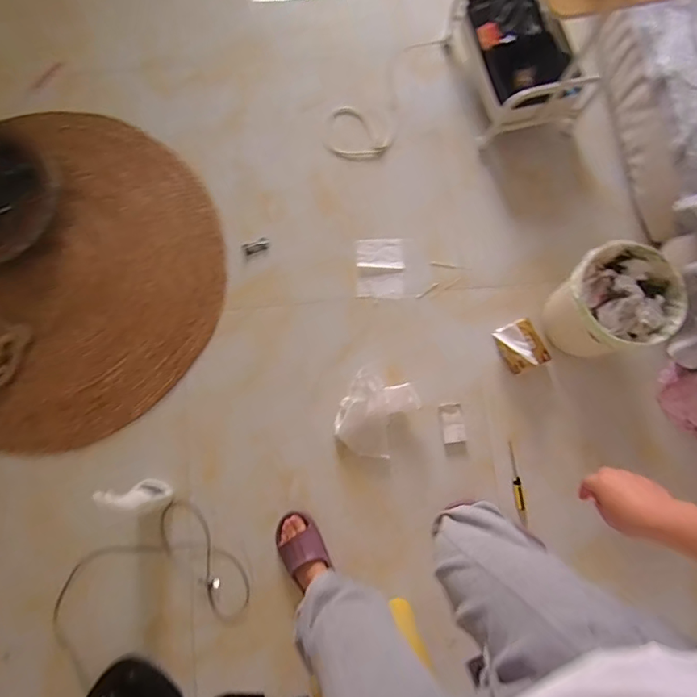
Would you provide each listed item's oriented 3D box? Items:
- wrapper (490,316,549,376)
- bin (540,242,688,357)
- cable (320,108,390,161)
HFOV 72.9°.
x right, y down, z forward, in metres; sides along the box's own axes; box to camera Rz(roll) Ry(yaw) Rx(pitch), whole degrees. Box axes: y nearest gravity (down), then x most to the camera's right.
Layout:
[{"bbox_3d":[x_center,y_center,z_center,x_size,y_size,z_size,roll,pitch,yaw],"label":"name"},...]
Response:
[{"bbox_3d":[0.454,-0.007,1.239,0.108,0.030,0.128,-26,80,-4],"label":"wrapper"},{"bbox_3d":[0.634,-0.107,1.151,0.230,0.236,0.232,1,78,-3],"label":"bin"},{"bbox_3d":[0.008,-0.620,1.392,0.191,0.016,0.147,44,83,8],"label":"cable"}]

